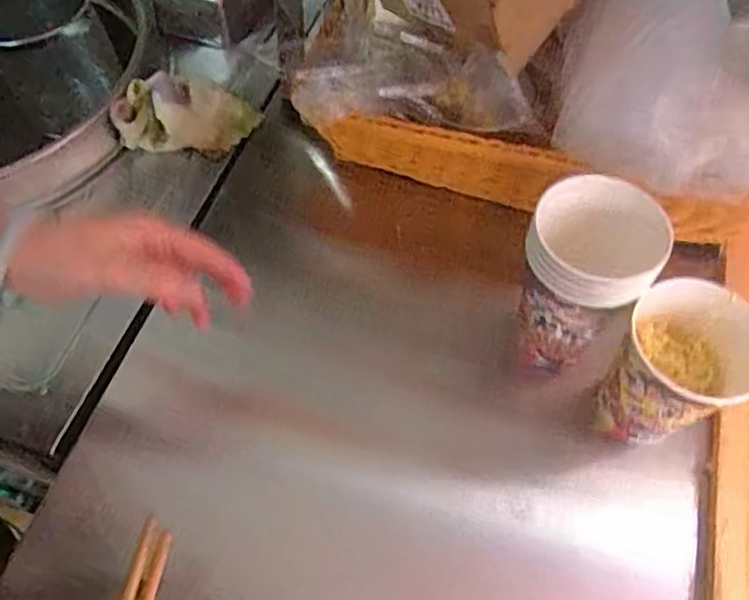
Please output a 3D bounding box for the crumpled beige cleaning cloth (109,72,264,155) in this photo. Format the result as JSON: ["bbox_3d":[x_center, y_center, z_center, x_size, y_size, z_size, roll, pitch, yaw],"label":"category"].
[{"bbox_3d":[-0.185,-0.186,0.629,0.134,0.038,0.070,0,59,-1],"label":"crumpled beige cleaning cloth"}]

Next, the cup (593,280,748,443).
[{"bbox_3d":[0.209,0.050,0.449,0.081,0.106,0.081,0,59,-1],"label":"cup"}]

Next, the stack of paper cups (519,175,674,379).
[{"bbox_3d":[0.146,-0.013,0.472,0.081,0.142,0.081,27,62,14],"label":"stack of paper cups"}]

